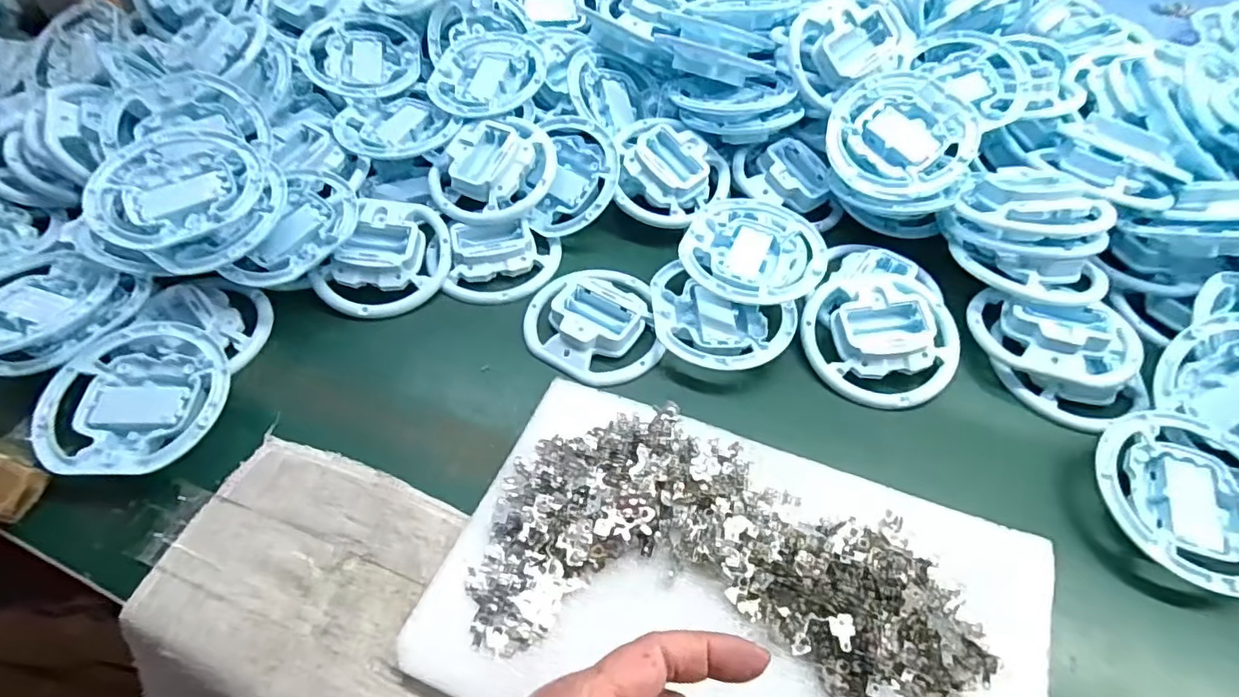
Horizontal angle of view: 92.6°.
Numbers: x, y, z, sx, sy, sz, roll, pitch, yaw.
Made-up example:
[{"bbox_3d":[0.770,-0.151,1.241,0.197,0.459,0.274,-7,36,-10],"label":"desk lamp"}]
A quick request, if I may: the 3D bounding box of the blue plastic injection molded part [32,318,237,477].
[{"bbox_3d":[-0.294,0.027,0.368,0.102,0.027,0.103,0,53,-1],"label":"blue plastic injection molded part"}]

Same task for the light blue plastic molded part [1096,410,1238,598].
[{"bbox_3d":[0.335,0.089,0.347,0.101,0.025,0.105,-19,56,-14],"label":"light blue plastic molded part"}]

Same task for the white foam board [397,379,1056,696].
[{"bbox_3d":[0.067,0.127,0.310,0.303,0.032,0.175,16,55,11],"label":"white foam board"}]

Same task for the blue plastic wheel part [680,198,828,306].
[{"bbox_3d":[0.094,-0.073,0.439,0.100,0.022,0.108,0,53,-1],"label":"blue plastic wheel part"}]

